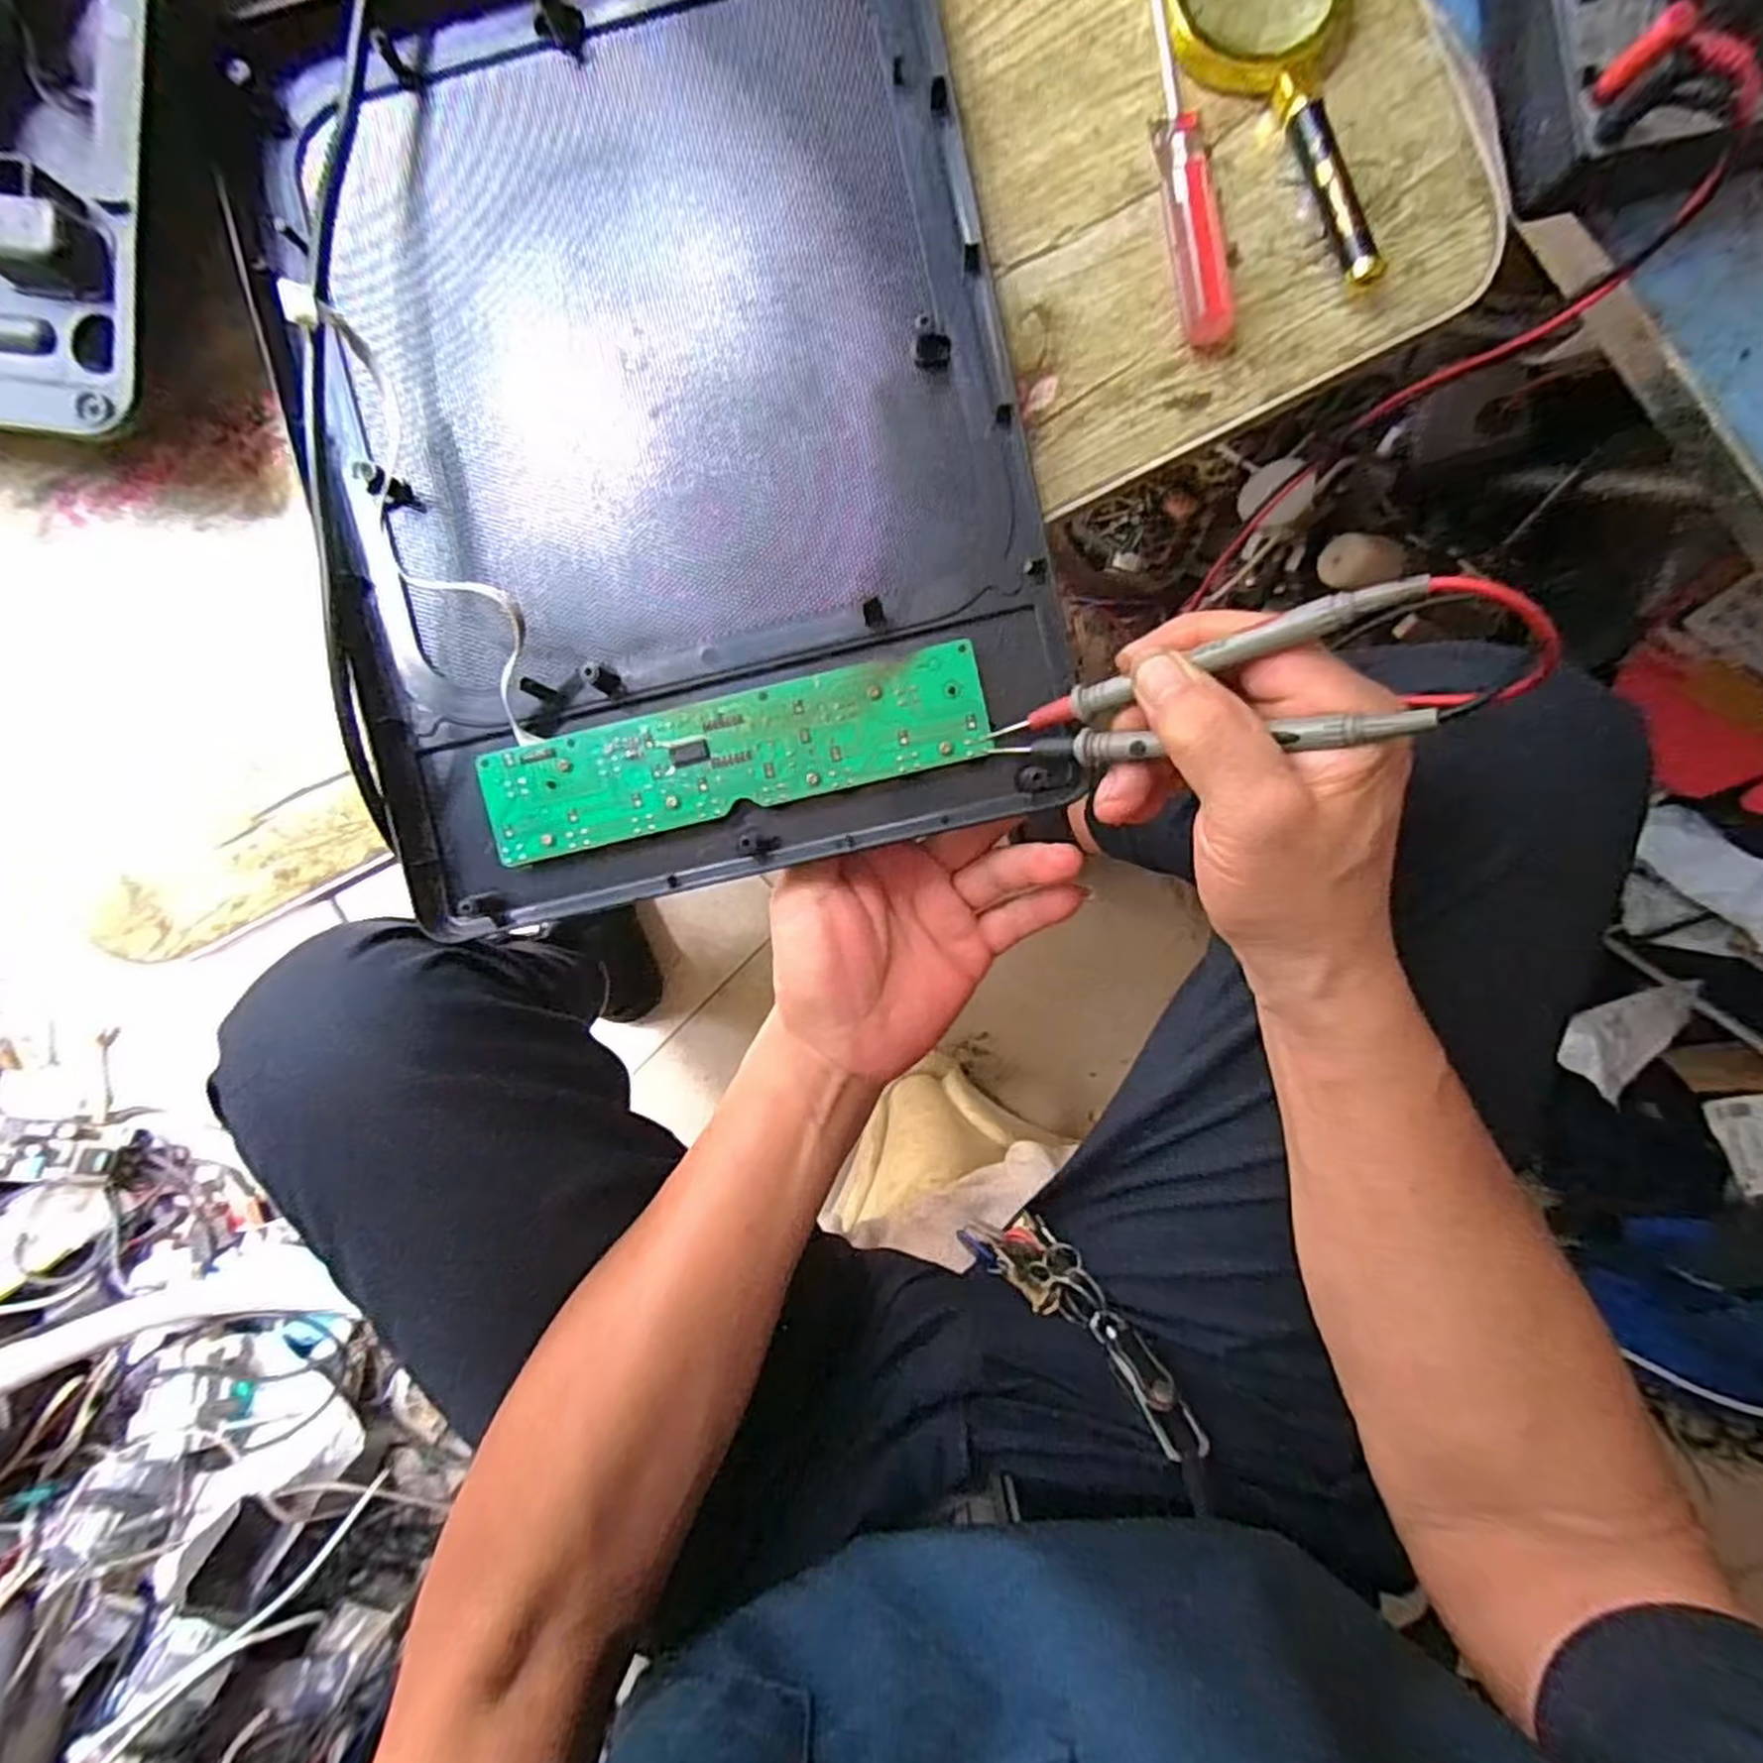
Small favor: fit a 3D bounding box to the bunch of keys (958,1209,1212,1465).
[{"bbox_3d":[0.097,0.222,0.418,0.034,0.163,0.042,18,96,-36],"label":"bunch of keys"}]

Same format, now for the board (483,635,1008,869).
[{"bbox_3d":[-0.061,-0.052,0.328,0.206,0.012,0.046,-13,96,1],"label":"board"}]

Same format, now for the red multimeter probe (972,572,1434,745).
[{"bbox_3d":[0.097,-0.071,0.271,0.148,0.006,0.010,-13,97,42],"label":"red multimeter probe"}]

